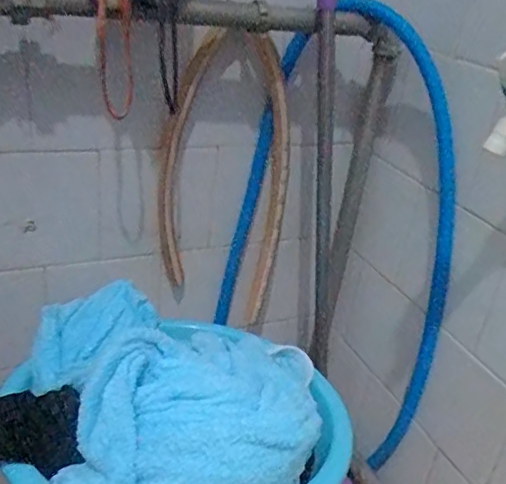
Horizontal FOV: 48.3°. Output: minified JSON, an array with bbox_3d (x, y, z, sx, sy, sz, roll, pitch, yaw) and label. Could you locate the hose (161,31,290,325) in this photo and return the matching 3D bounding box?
[{"bbox_3d":[-0.036,-0.069,0.727,0.158,0.366,0.078,9,28,3],"label":"hose"}]

